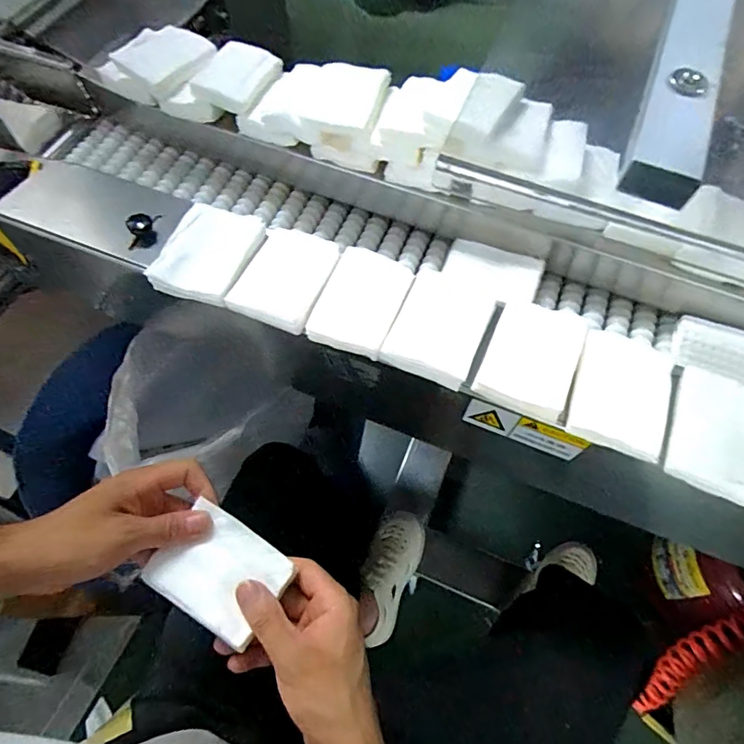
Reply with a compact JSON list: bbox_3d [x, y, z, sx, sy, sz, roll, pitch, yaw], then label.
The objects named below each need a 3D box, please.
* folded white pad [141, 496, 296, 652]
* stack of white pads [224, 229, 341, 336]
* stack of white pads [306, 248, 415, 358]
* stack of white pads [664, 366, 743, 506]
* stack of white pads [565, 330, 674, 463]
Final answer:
[{"bbox_3d":[-0.119,0.157,0.378,0.094,0.010,0.074,32,68,14],"label":"folded white pad"},{"bbox_3d":[-0.079,-0.091,0.446,0.081,0.024,0.101,20,65,9],"label":"stack of white pads"},{"bbox_3d":[-0.009,-0.064,0.429,0.067,0.014,0.099,21,65,9],"label":"stack of white pads"},{"bbox_3d":[0.284,0.051,0.388,0.073,0.010,0.101,23,66,10],"label":"stack of white pads"},{"bbox_3d":[0.208,0.015,0.400,0.075,0.007,0.104,21,65,9],"label":"stack of white pads"}]

